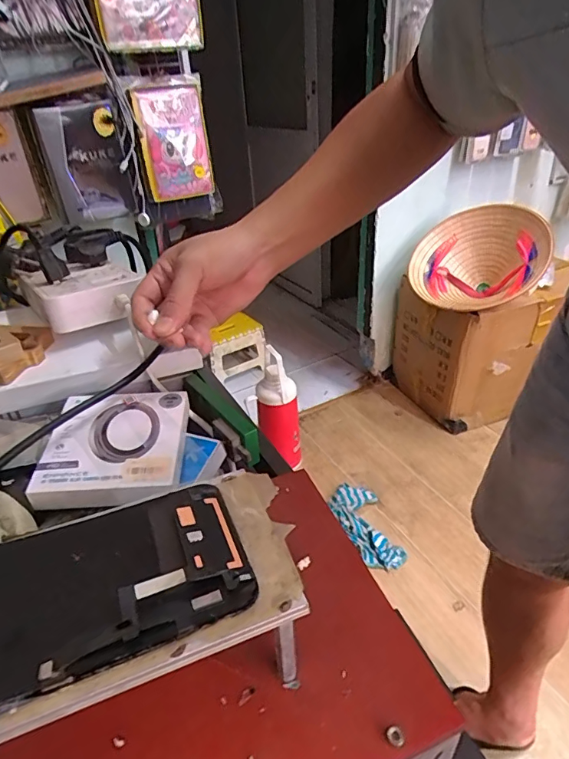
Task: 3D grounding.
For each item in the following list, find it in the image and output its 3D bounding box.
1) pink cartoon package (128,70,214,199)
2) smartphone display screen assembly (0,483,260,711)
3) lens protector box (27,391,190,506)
[{"bbox_3d":[-0.249,-0.538,1.058,0.163,0.239,0.046,-26,39,-31],"label":"pink cartoon package"},{"bbox_3d":[-0.087,0.080,0.178,0.140,0.011,0.069,-16,35,-17],"label":"smartphone display screen assembly"},{"bbox_3d":[-0.135,0.053,0.378,0.107,0.029,0.107,-4,33,1],"label":"lens protector box"}]

